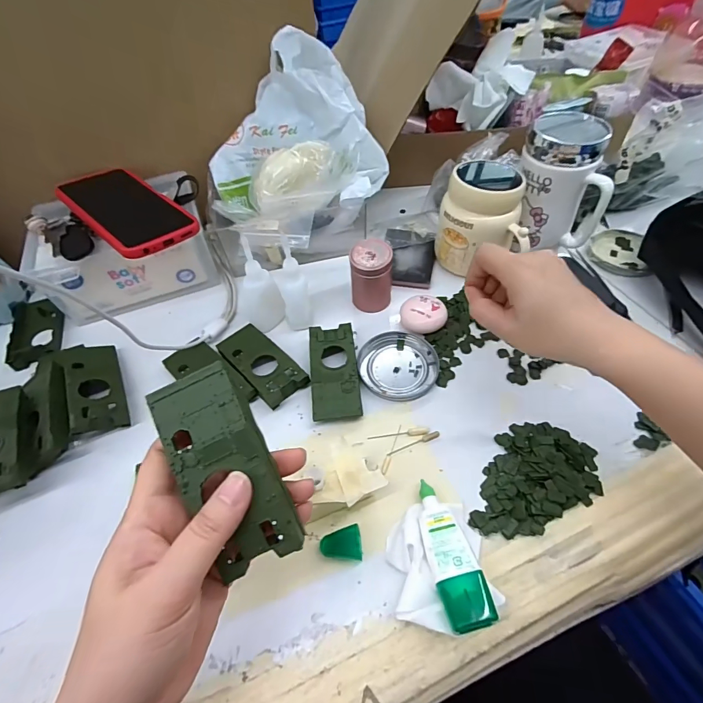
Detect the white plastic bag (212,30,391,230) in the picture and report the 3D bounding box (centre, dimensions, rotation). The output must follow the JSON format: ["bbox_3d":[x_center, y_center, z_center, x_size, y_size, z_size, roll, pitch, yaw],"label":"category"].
[{"bbox_3d":[-0.070,-0.243,0.450,0.203,0.127,0.173,-22,54,-12],"label":"white plastic bag"}]

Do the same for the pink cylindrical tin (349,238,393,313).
[{"bbox_3d":[0.021,-0.081,0.425,0.045,0.068,0.041,0,53,3],"label":"pink cylindrical tin"}]

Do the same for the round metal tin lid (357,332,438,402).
[{"bbox_3d":[0.047,0.012,0.394,0.078,0.009,0.081,-2,53,3],"label":"round metal tin lid"}]

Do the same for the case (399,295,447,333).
[{"bbox_3d":[0.077,-0.037,0.414,0.047,0.022,0.041,8,54,10],"label":"case"}]

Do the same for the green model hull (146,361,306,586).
[{"bbox_3d":[-0.065,0.060,0.200,0.048,0.014,0.104,-29,84,-15],"label":"green model hull"}]

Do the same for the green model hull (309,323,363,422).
[{"bbox_3d":[-0.017,0.019,0.382,0.045,0.020,0.101,-6,52,-1],"label":"green model hull"}]

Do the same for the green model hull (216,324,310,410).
[{"bbox_3d":[-0.093,0.008,0.391,0.044,0.019,0.106,-37,59,-22],"label":"green model hull"}]

